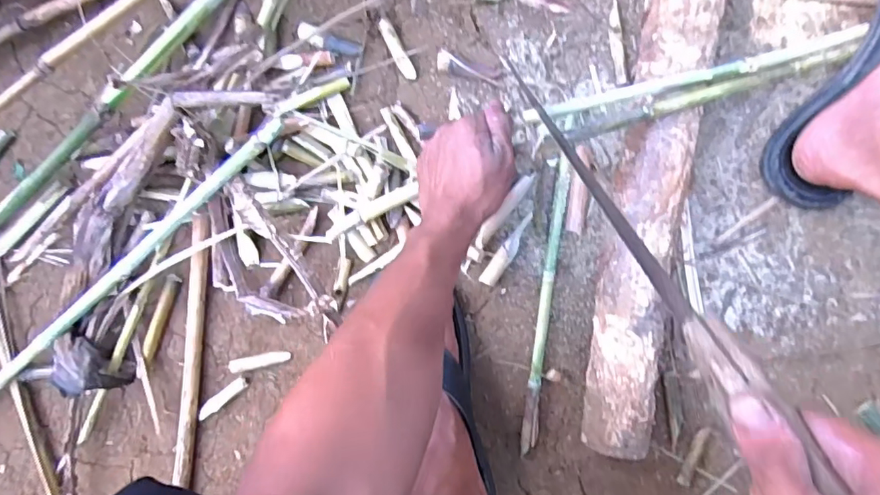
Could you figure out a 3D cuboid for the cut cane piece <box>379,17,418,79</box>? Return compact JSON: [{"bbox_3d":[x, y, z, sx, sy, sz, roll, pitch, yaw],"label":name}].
[{"bbox_3d":[-0.045,-0.205,0.541,0.013,0.013,0.068,-28,87,7],"label":"cut cane piece"}]

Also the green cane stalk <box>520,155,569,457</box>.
[{"bbox_3d":[0.106,0.059,0.527,0.016,0.012,0.297,7,92,8],"label":"green cane stalk"}]

